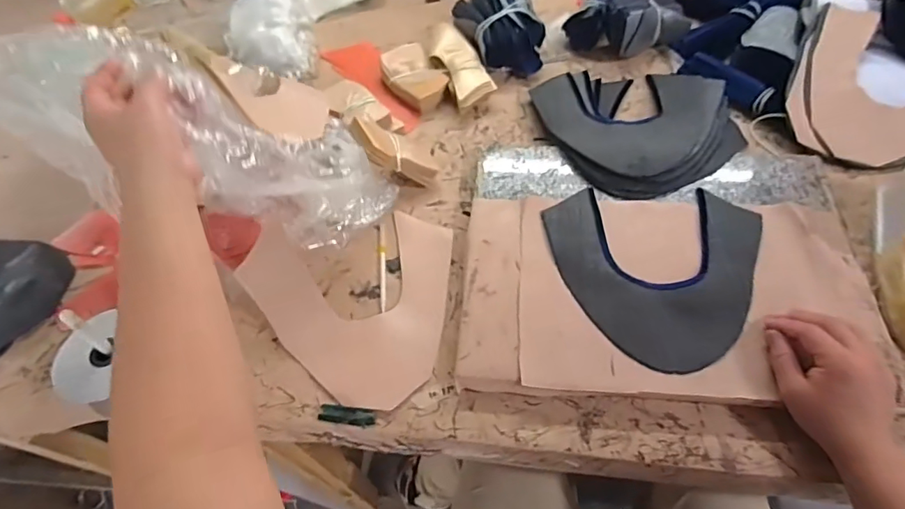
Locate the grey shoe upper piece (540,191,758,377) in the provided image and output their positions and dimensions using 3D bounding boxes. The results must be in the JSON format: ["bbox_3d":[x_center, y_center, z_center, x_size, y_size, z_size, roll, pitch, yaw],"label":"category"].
[{"bbox_3d":[0.214,0.019,0.525,0.217,0.008,0.200,0,57,2],"label":"grey shoe upper piece"}]

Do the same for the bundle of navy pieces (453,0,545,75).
[{"bbox_3d":[0.070,-0.315,0.721,0.111,0.072,0.111,-15,58,-5],"label":"bundle of navy pieces"}]

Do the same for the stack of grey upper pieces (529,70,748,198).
[{"bbox_3d":[0.236,-0.182,0.638,0.228,0.023,0.222,-25,59,-11],"label":"stack of grey upper pieces"}]

